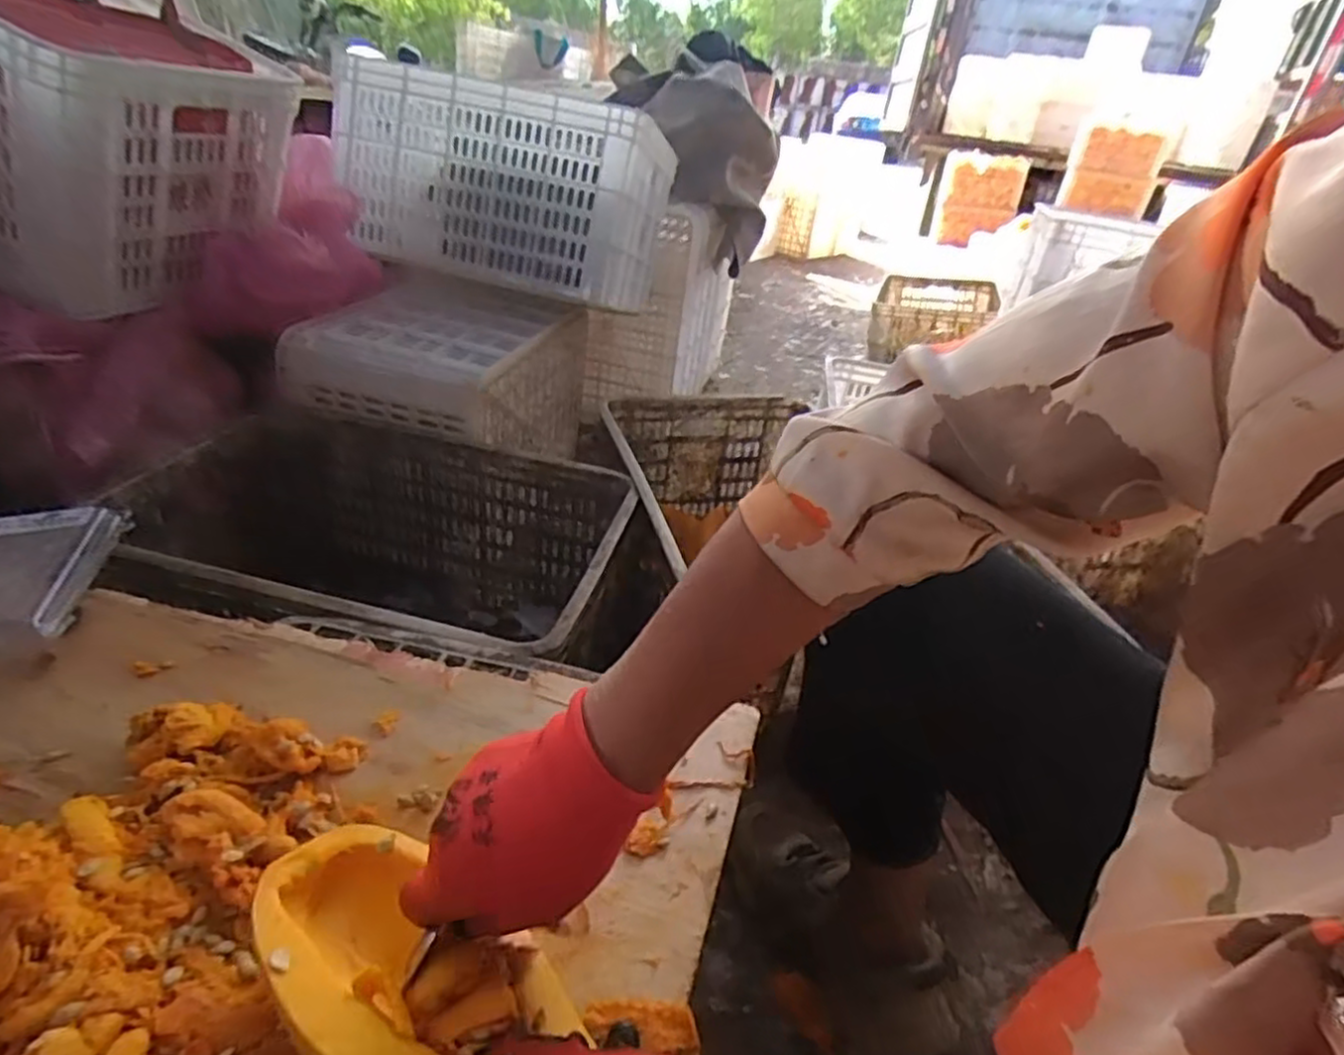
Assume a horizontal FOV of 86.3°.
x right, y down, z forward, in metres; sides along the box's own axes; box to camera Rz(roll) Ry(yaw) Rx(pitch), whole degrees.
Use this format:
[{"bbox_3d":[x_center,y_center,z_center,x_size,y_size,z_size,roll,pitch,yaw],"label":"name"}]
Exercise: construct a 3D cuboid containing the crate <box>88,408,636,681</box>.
[{"bbox_3d":[-0.340,0.072,0.825,0.538,0.249,0.378,13,32,9],"label":"crate"}]

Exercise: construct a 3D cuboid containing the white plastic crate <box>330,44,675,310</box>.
[{"bbox_3d":[-0.287,-0.565,1.263,0.528,0.293,0.374,9,14,3],"label":"white plastic crate"}]

